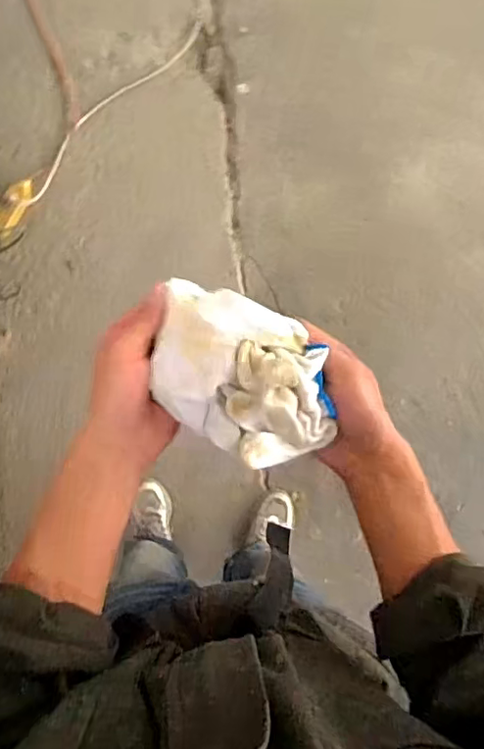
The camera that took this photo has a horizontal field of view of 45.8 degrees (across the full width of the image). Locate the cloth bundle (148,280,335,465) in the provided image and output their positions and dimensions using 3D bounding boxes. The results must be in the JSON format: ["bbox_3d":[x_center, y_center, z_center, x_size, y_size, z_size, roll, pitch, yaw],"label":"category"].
[{"bbox_3d":[0.000,0.001,0.384,0.134,0.066,0.099,22,88,4],"label":"cloth bundle"}]

